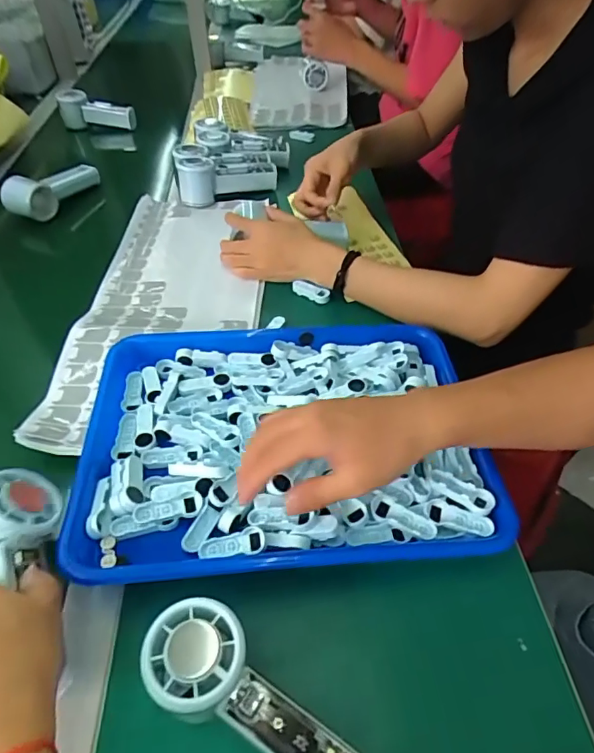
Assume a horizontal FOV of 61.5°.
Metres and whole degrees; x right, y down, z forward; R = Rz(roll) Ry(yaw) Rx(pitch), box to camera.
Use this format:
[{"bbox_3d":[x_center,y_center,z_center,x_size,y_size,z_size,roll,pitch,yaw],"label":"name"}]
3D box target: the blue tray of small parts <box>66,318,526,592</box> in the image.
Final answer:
[{"bbox_3d":[-0.013,0.053,0.438,0.342,0.047,0.245,-5,46,-2],"label":"blue tray of small parts"}]

